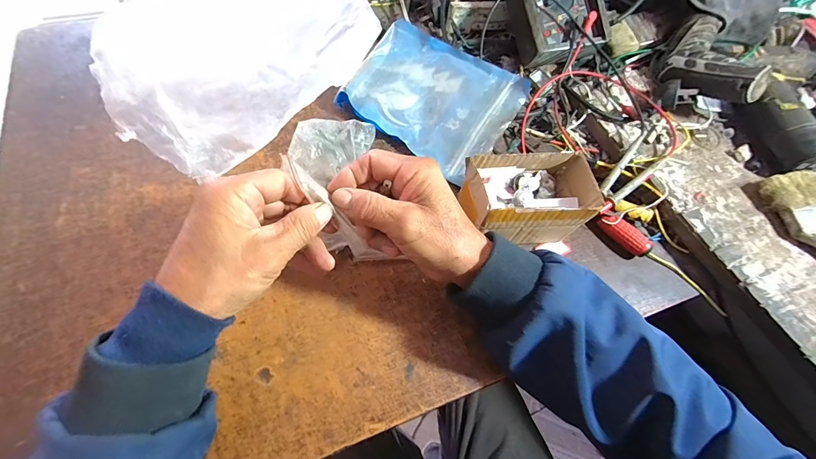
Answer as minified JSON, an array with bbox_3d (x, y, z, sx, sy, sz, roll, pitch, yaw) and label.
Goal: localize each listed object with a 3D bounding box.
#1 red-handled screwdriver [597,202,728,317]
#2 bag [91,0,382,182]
[{"bbox_3d":[0.271,0.031,0.386,0.158,0.021,0.028,39,66,2],"label":"red-handled screwdriver"},{"bbox_3d":[-0.180,-0.185,0.389,0.268,0.093,0.175,-39,71,-21],"label":"bag"}]

